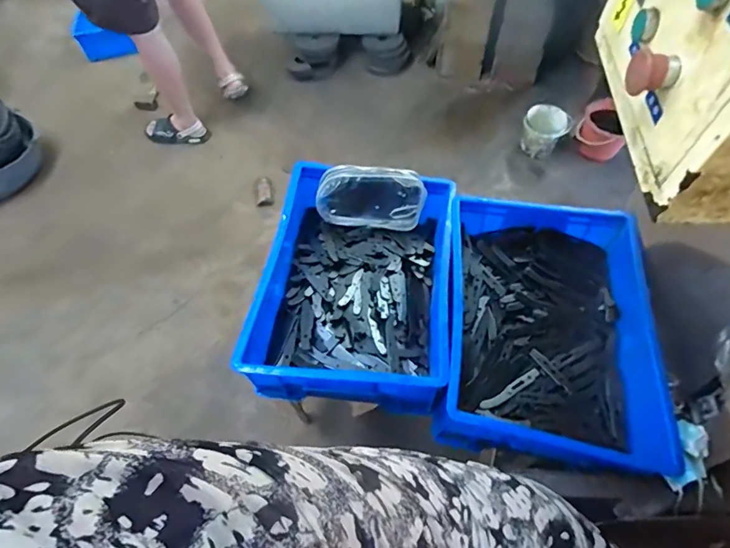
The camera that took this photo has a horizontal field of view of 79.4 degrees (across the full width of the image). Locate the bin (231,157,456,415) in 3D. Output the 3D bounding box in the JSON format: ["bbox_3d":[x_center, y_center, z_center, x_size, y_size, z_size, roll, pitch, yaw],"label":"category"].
[{"bbox_3d":[-0.008,-0.004,0.742,0.291,0.114,0.393,9,62,4],"label":"bin"}]

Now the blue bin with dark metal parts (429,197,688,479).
[{"bbox_3d":[0.286,0.069,0.698,0.318,0.110,0.420,9,62,5],"label":"blue bin with dark metal parts"}]

